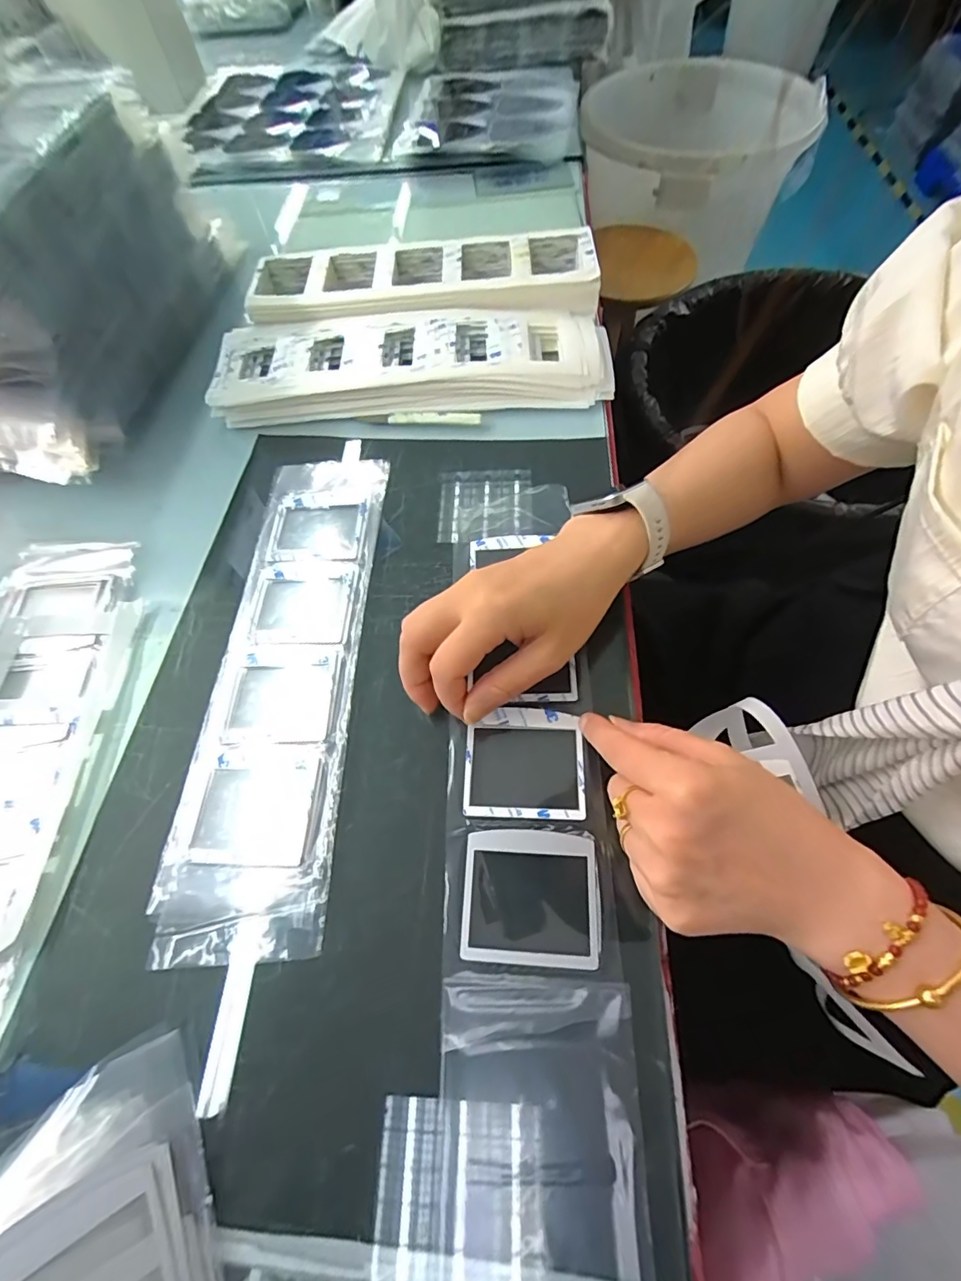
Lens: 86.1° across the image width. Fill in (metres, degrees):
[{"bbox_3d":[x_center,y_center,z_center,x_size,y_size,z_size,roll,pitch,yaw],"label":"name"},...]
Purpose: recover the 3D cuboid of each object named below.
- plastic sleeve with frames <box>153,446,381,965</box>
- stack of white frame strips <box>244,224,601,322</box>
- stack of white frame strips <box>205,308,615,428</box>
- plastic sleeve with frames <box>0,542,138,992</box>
[{"bbox_3d":[-0.124,0.011,0.330,0.086,0.007,0.330,0,63,3],"label":"plastic sleeve with frames"},{"bbox_3d":[-0.051,-0.330,0.479,0.313,0.039,0.103,-4,63,1],"label":"stack of white frame strips"},{"bbox_3d":[-0.060,-0.239,0.443,0.331,0.028,0.104,-3,63,2],"label":"stack of white frame strips"},{"bbox_3d":[-0.290,0.063,0.315,0.090,0.006,0.300,-5,63,1],"label":"plastic sleeve with frames"}]

